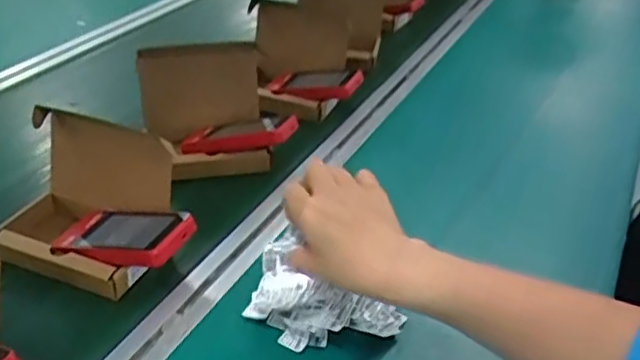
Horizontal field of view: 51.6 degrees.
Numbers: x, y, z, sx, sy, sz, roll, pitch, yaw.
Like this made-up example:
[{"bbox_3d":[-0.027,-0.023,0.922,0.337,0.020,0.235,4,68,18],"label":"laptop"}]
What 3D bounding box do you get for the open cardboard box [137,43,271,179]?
[{"bbox_3d":[-0.131,-0.079,0.768,0.134,0.107,0.121,-8,39,-15],"label":"open cardboard box"}]

